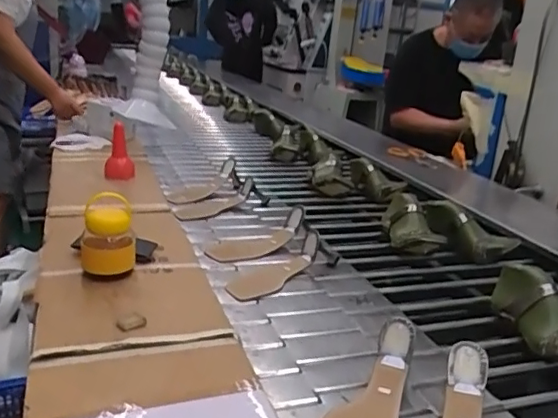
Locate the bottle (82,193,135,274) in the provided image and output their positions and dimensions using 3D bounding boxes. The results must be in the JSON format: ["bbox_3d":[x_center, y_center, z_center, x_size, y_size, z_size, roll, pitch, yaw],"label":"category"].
[{"bbox_3d":[-0.260,0.044,0.846,0.074,0.119,0.071,-3,24,-20],"label":"bottle"}]

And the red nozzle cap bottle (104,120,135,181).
[{"bbox_3d":[-0.382,-0.131,1.336,0.070,0.132,0.073,-1,23,-15],"label":"red nozzle cap bottle"}]

